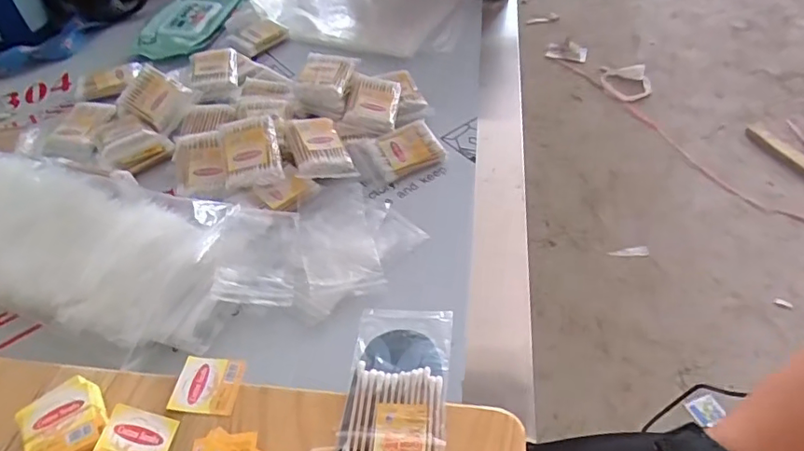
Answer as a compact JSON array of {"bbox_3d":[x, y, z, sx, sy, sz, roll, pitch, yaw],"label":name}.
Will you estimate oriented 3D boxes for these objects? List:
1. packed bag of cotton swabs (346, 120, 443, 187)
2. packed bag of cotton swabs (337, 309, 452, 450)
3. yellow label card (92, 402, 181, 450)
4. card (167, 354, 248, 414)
[{"bbox_3d":[-0.005,-0.080,0.580,0.090,0.013,0.064,-19,67,-4],"label":"packed bag of cotton swabs"},{"bbox_3d":[-0.003,0.107,0.349,0.063,0.010,0.120,1,46,8],"label":"packed bag of cotton swabs"},{"bbox_3d":[-0.161,0.133,0.324,0.039,0.004,0.043,25,44,-15],"label":"yellow label card"},{"bbox_3d":[-0.130,0.106,0.361,0.042,0.004,0.039,3,47,5],"label":"card"}]

